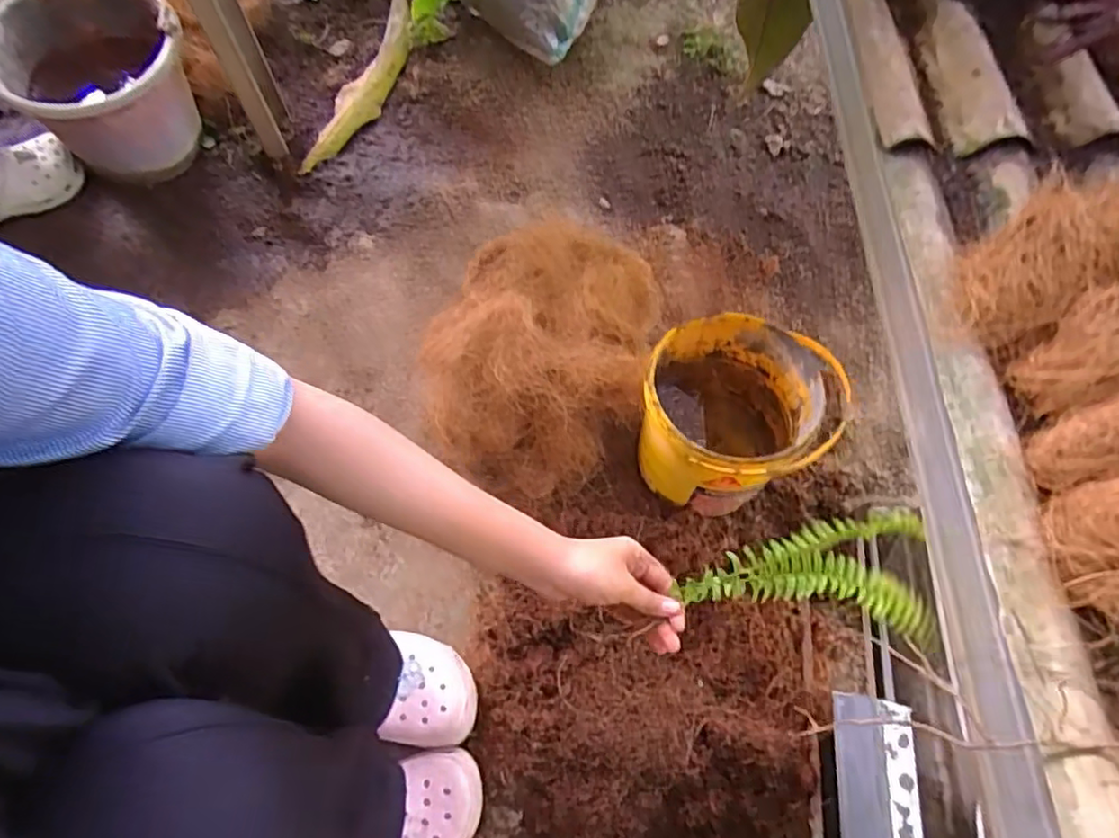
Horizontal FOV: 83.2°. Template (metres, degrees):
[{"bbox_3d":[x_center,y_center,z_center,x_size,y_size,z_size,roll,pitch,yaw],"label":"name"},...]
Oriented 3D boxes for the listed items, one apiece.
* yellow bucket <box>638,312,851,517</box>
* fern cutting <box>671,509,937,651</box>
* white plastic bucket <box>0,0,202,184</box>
[{"bbox_3d":[0.189,-0.005,0.731,0.184,0.175,0.192,1,64,-1],"label":"yellow bucket"},{"bbox_3d":[0.199,0.125,0.512,0.173,0.047,0.102,-9,22,35],"label":"fern cutting"},{"bbox_3d":[-0.720,-0.535,1.018,0.255,0.205,0.283,-26,67,-13],"label":"white plastic bucket"}]

